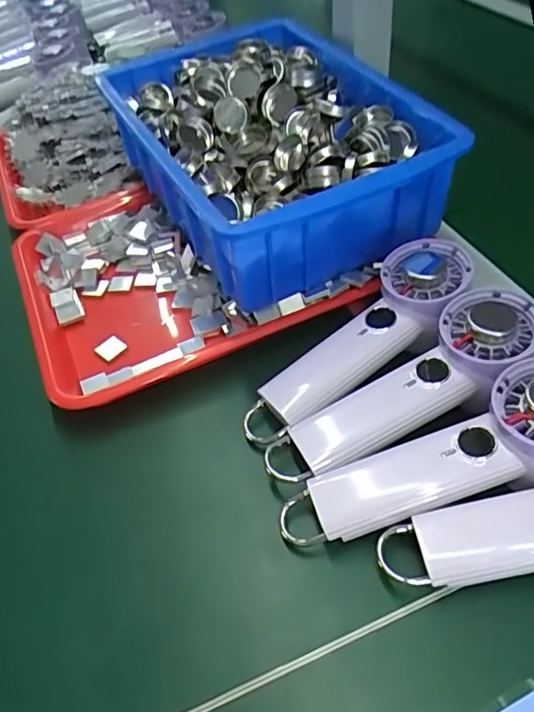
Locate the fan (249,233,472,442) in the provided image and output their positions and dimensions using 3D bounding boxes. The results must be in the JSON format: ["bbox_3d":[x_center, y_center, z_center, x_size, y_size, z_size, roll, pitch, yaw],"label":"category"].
[{"bbox_3d":[0.067,-0.010,0.398,0.195,0.031,0.061,-41,53,-6],"label":"fan"}]

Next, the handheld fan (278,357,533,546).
[{"bbox_3d":[0.102,0.063,0.329,0.191,0.034,0.058,-24,47,5],"label":"handheld fan"}]

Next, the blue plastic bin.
[{"bbox_3d":[0.014,-0.191,0.500,0.239,0.104,0.295,-24,49,-15],"label":"blue plastic bin"}]

